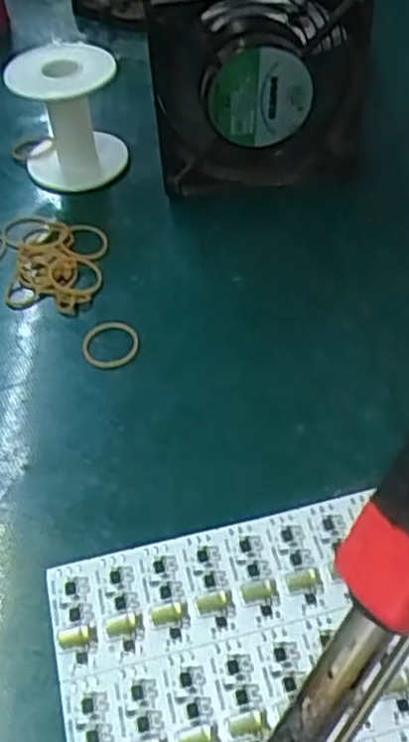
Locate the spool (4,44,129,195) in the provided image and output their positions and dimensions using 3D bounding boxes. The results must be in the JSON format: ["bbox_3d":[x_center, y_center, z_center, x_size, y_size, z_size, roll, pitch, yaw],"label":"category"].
[{"bbox_3d":[-0.084,-0.157,0.480,0.064,0.073,0.064,-9,48,-5],"label":"spool"}]

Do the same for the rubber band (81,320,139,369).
[{"bbox_3d":[-0.049,-0.016,0.399,0.029,0.004,0.032,-13,49,-8],"label":"rubber band"}]

